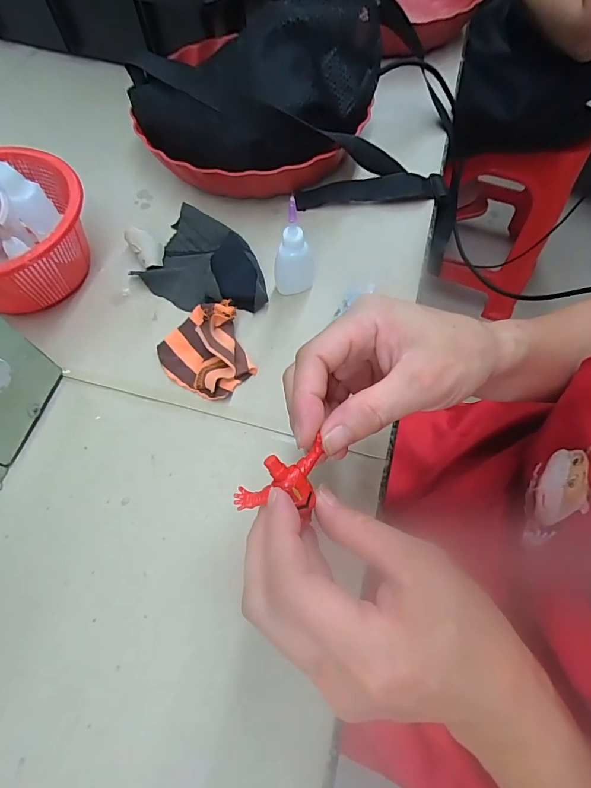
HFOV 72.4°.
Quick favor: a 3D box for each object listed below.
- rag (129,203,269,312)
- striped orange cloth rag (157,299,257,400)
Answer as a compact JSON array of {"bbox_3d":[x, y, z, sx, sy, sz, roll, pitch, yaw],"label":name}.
[{"bbox_3d":[-0.080,-0.116,0.370,0.123,0.022,0.088,33,68,14],"label":"rag"},{"bbox_3d":[-0.074,-0.036,0.325,0.068,0.030,0.078,-23,67,-12],"label":"striped orange cloth rag"}]

